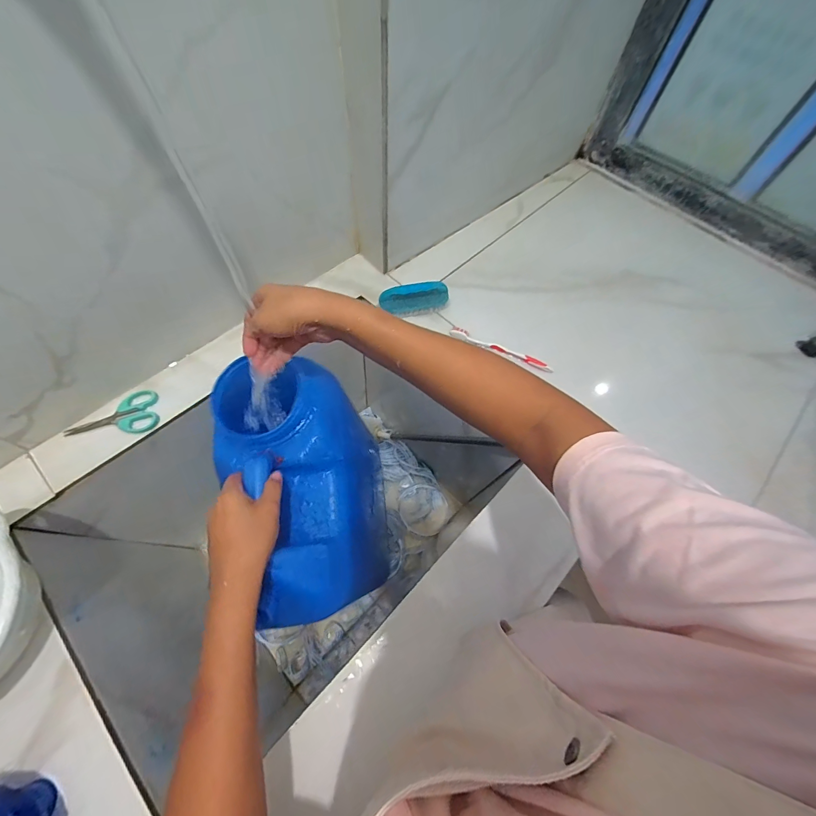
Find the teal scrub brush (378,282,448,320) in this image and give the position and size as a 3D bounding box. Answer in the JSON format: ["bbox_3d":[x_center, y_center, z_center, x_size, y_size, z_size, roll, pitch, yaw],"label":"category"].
[{"bbox_3d":[0.011,-0.192,0.641,0.120,0.052,0.027,-12,26,-8],"label":"teal scrub brush"}]

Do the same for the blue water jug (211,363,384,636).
[{"bbox_3d":[-0.118,0.087,0.447,0.181,0.170,0.285,-19,66,-13],"label":"blue water jug"}]

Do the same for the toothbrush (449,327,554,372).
[{"bbox_3d":[0.157,-0.098,0.615,0.178,0.017,0.018,22,64,8],"label":"toothbrush"}]

